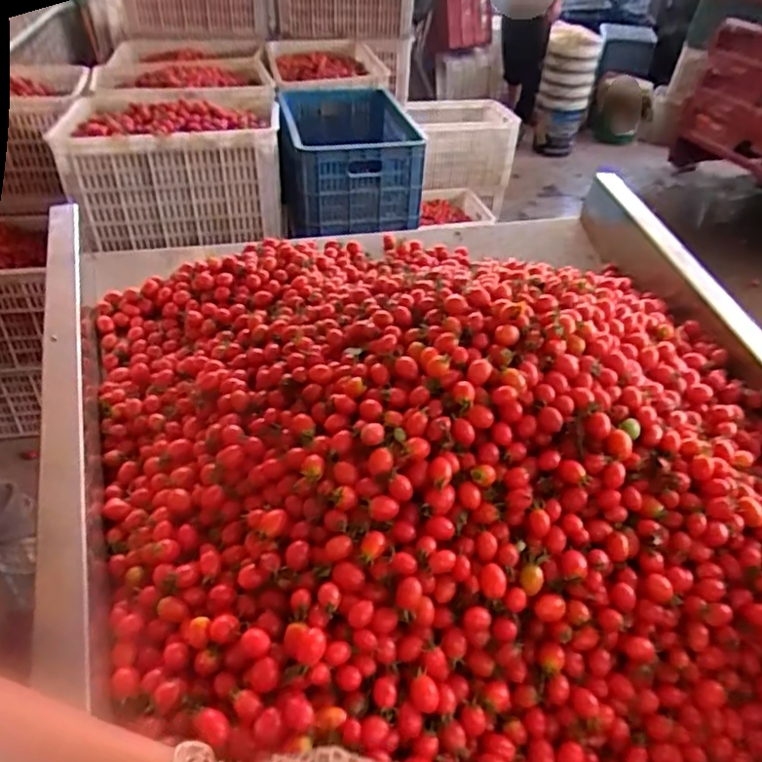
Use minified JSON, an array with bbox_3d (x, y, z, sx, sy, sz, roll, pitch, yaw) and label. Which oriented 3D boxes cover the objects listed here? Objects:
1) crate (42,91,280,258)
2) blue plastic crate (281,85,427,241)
[{"bbox_3d":[-0.518,-0.564,1.612,0.495,0.277,0.403,-4,38,-8],"label":"crate"},{"bbox_3d":[-0.099,-0.632,1.741,0.352,0.230,0.537,-3,38,-7],"label":"blue plastic crate"}]

